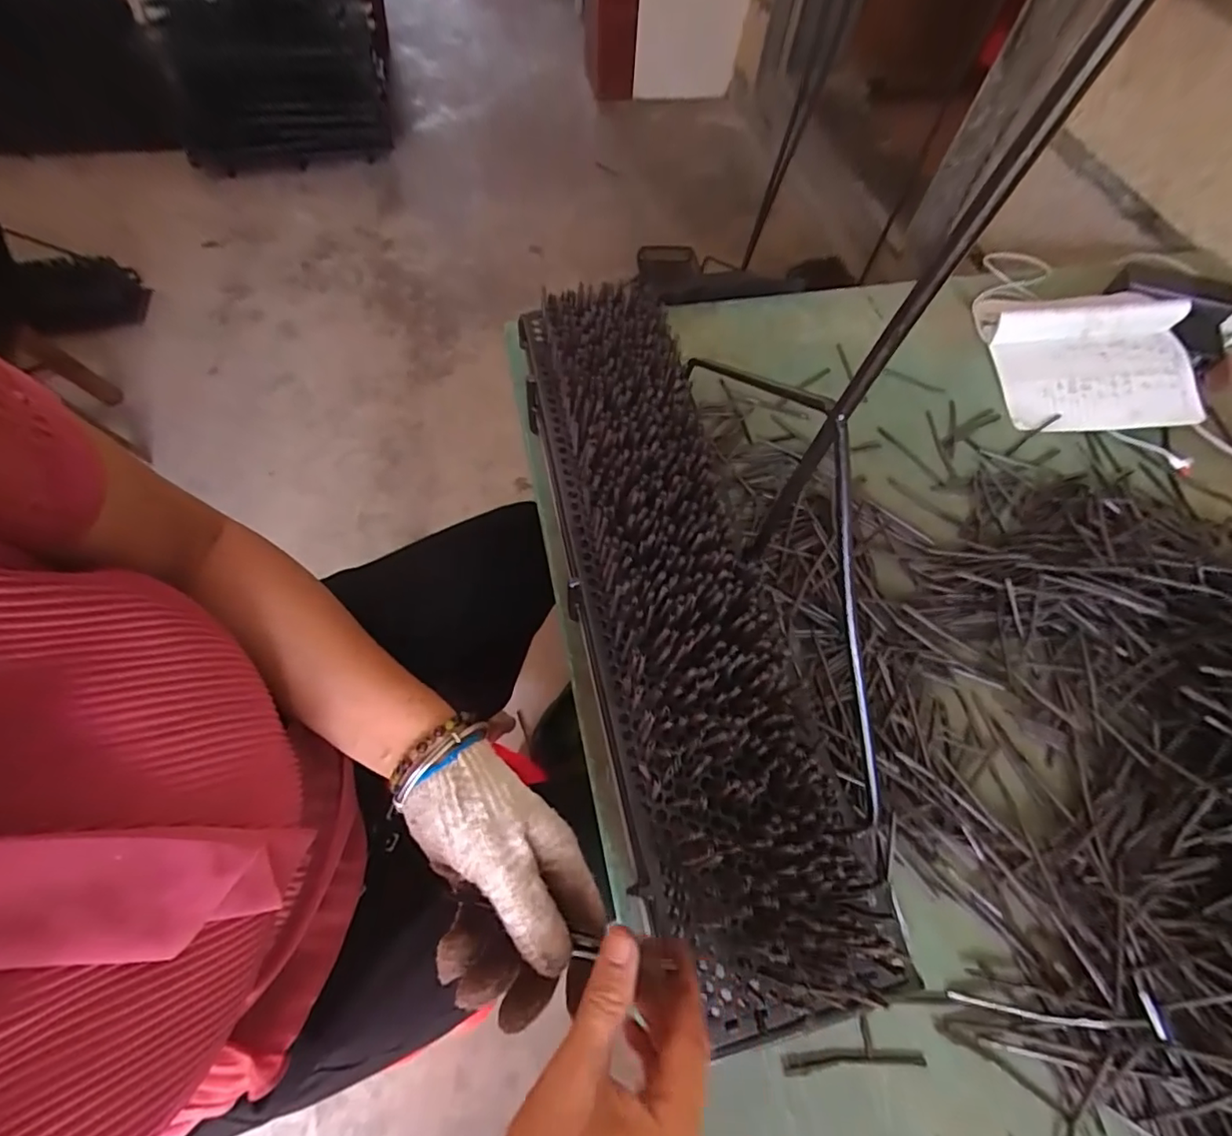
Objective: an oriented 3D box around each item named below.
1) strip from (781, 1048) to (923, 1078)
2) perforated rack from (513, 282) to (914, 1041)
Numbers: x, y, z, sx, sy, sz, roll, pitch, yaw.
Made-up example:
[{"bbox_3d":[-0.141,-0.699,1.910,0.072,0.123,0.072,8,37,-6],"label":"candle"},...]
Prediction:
[{"bbox_3d":[0.156,0.323,0.359,0.096,0.004,0.011,0,62,-4],"label":"strip"},{"bbox_3d":[0.034,0.012,0.451,0.146,0.122,0.584,-10,63,-9],"label":"perforated rack"}]

